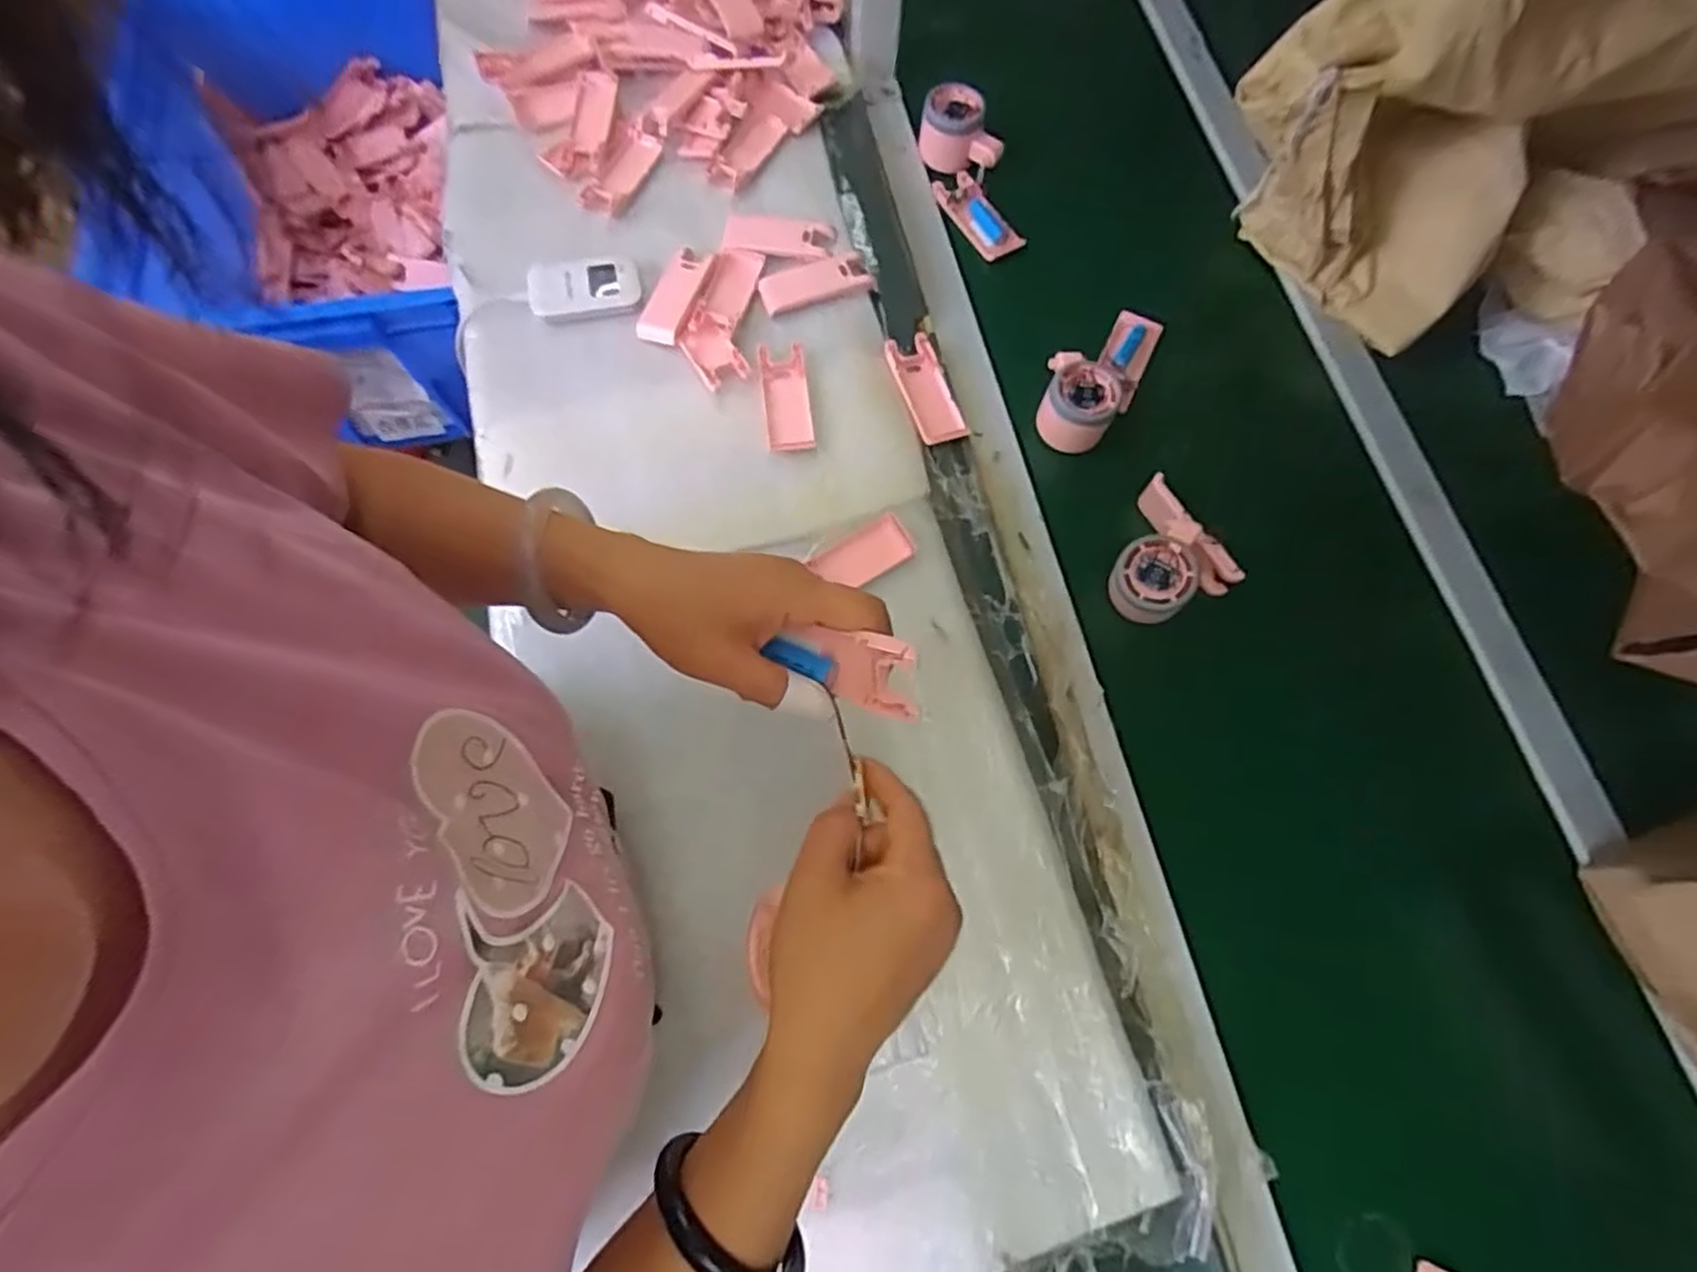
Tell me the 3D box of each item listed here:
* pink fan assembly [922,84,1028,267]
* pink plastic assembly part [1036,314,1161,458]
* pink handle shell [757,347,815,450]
[{"bbox_3d":[0.120,-0.438,0.734,0.061,0.063,0.159,-17,85,-6],"label":"pink fan assembly"},{"bbox_3d":[0.219,-0.234,0.654,0.068,0.052,0.159,32,74,9],"label":"pink plastic assembly part"},{"bbox_3d":[-0.052,-0.198,0.633,0.038,0.009,0.096,-7,72,-3],"label":"pink handle shell"}]

